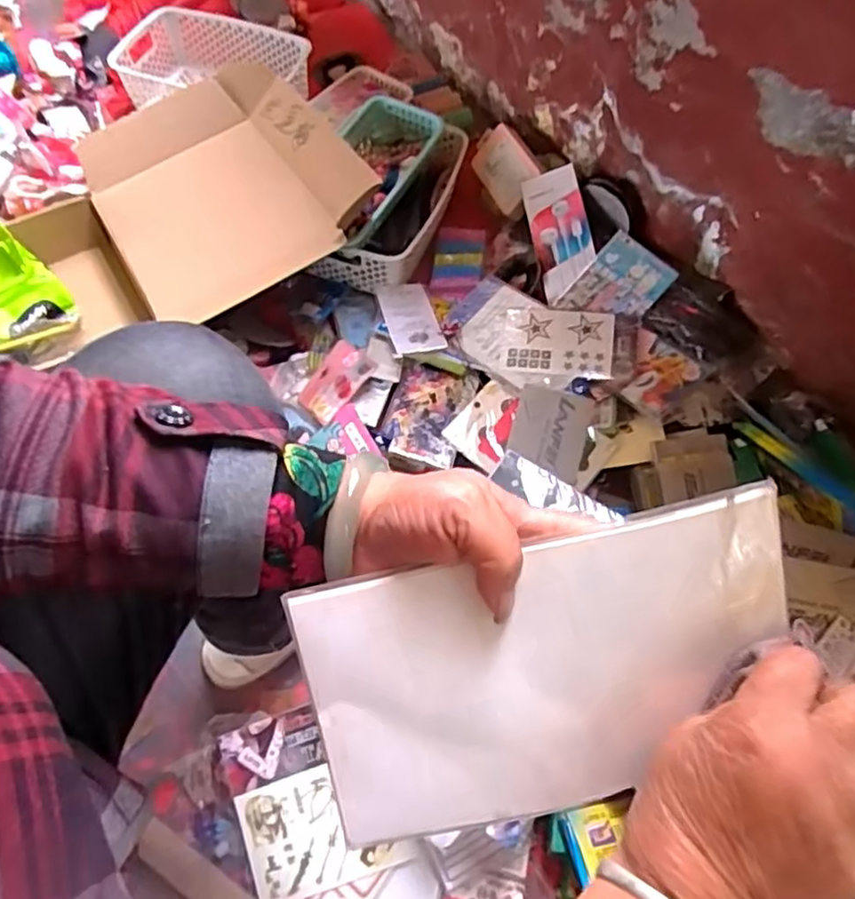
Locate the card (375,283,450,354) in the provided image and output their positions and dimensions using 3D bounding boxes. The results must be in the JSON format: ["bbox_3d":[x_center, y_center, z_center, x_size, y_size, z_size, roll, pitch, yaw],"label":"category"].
[{"bbox_3d":[-0.024,-0.180,0.924,0.067,0.010,0.139,-14,51,-5],"label":"card"}]

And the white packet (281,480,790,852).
[{"bbox_3d":[0.055,0.102,0.312,0.220,0.015,0.120,-14,91,8],"label":"white packet"}]

